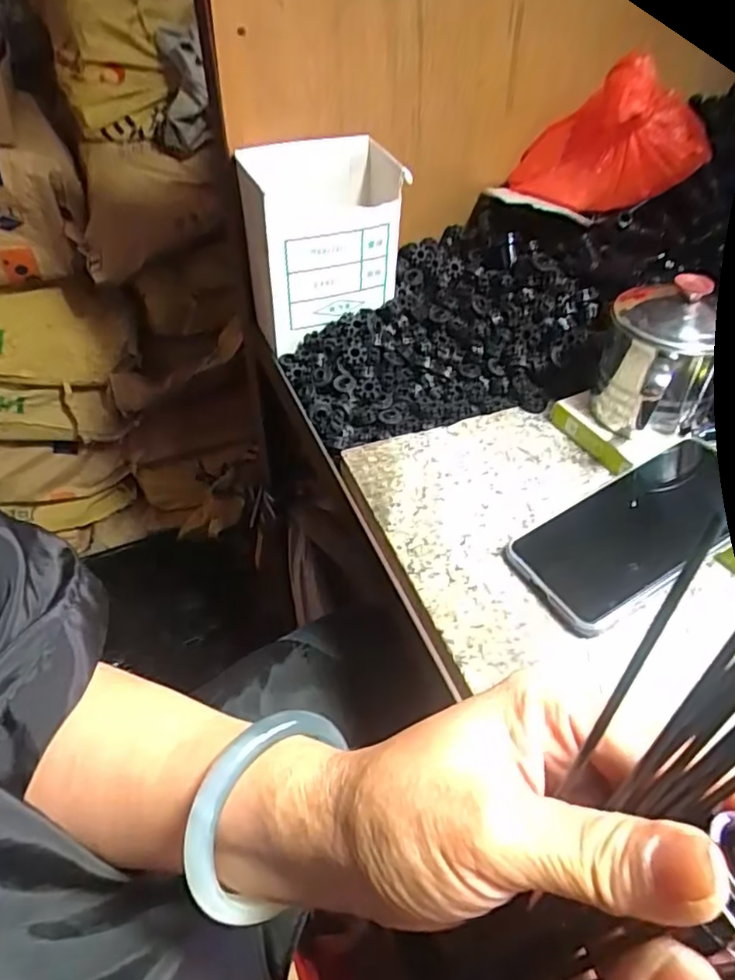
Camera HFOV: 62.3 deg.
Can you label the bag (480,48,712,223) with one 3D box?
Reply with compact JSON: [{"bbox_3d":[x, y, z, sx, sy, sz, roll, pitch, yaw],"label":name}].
[{"bbox_3d":[0.195,-0.291,0.510,0.165,0.109,0.090,14,47,13],"label":"bag"}]

